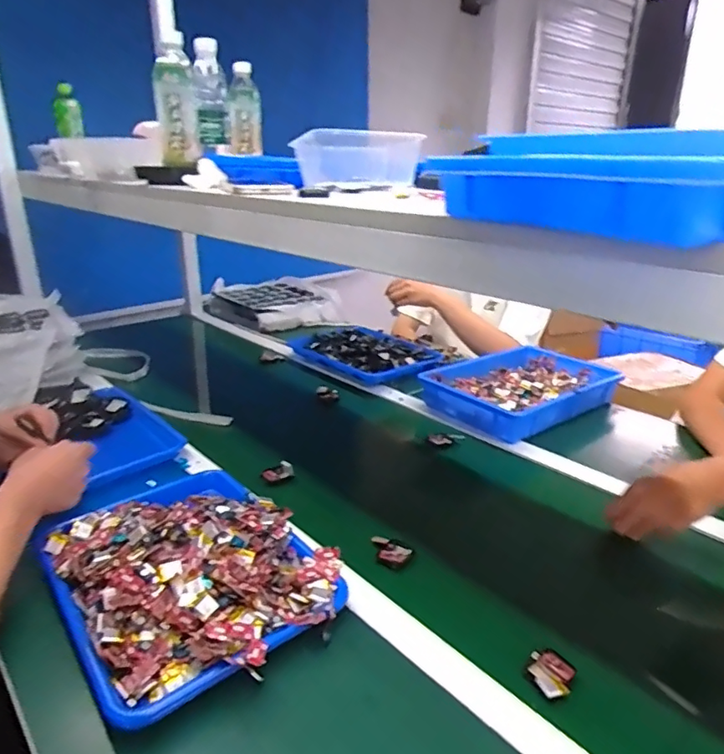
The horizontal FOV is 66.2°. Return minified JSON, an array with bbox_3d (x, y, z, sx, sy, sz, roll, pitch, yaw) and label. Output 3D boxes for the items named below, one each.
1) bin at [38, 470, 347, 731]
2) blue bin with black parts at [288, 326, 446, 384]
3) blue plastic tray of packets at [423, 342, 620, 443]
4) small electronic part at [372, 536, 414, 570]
[{"bbox_3d":[-0.198,0.196,0.623,0.257,0.071,0.333,-16,27,-36],"label":"bin"},{"bbox_3d":[0.002,-0.062,1.295,0.233,0.041,0.320,-16,27,-36],"label":"blue bin with black parts"},{"bbox_3d":[0.322,0.018,1.130,0.380,0.054,0.265,-13,25,-31],"label":"blue plastic tray of packets"},{"bbox_3d":[0.033,0.220,0.700,0.058,0.015,0.036,19,28,38],"label":"small electronic part"}]

